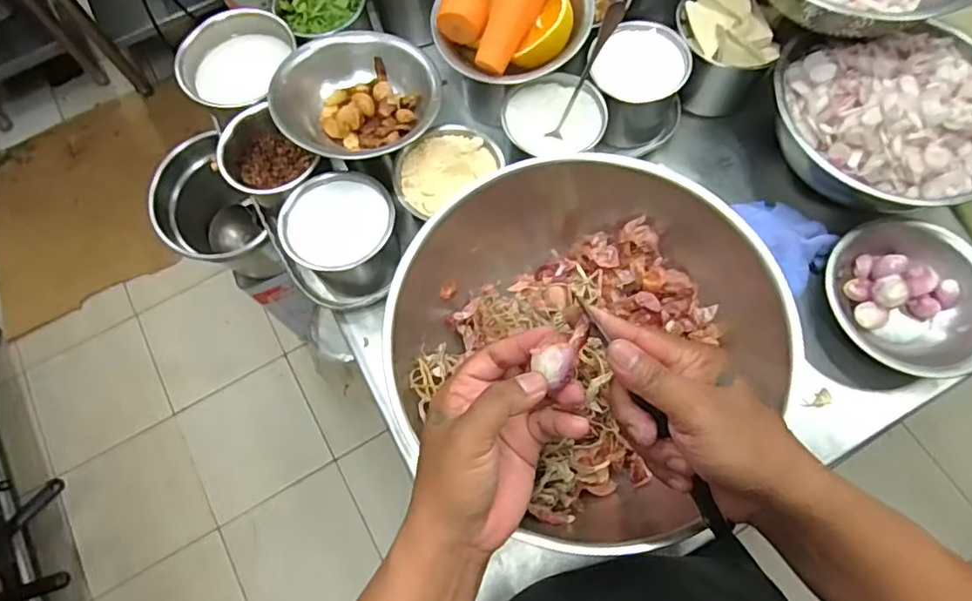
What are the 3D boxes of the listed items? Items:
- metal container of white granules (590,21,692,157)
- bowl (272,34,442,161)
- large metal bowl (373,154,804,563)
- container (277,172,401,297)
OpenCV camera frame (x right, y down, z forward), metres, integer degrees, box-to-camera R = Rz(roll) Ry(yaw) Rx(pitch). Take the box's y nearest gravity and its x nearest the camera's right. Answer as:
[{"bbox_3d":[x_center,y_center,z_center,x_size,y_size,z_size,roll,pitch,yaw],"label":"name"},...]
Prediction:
[{"bbox_3d":[0.152,-0.212,0.582,0.098,0.094,0.095,-1,70,2],"label":"metal container of white granules"},{"bbox_3d":[-0.119,-0.186,0.518,0.149,0.056,0.112,-37,109,-13],"label":"bowl"},{"bbox_3d":[0.078,0.032,0.503,0.278,0.149,0.288,-1,70,2],"label":"large metal bowl"},{"bbox_3d":[-0.132,-0.059,0.538,0.103,0.083,0.090,-7,70,-1],"label":"container"}]

